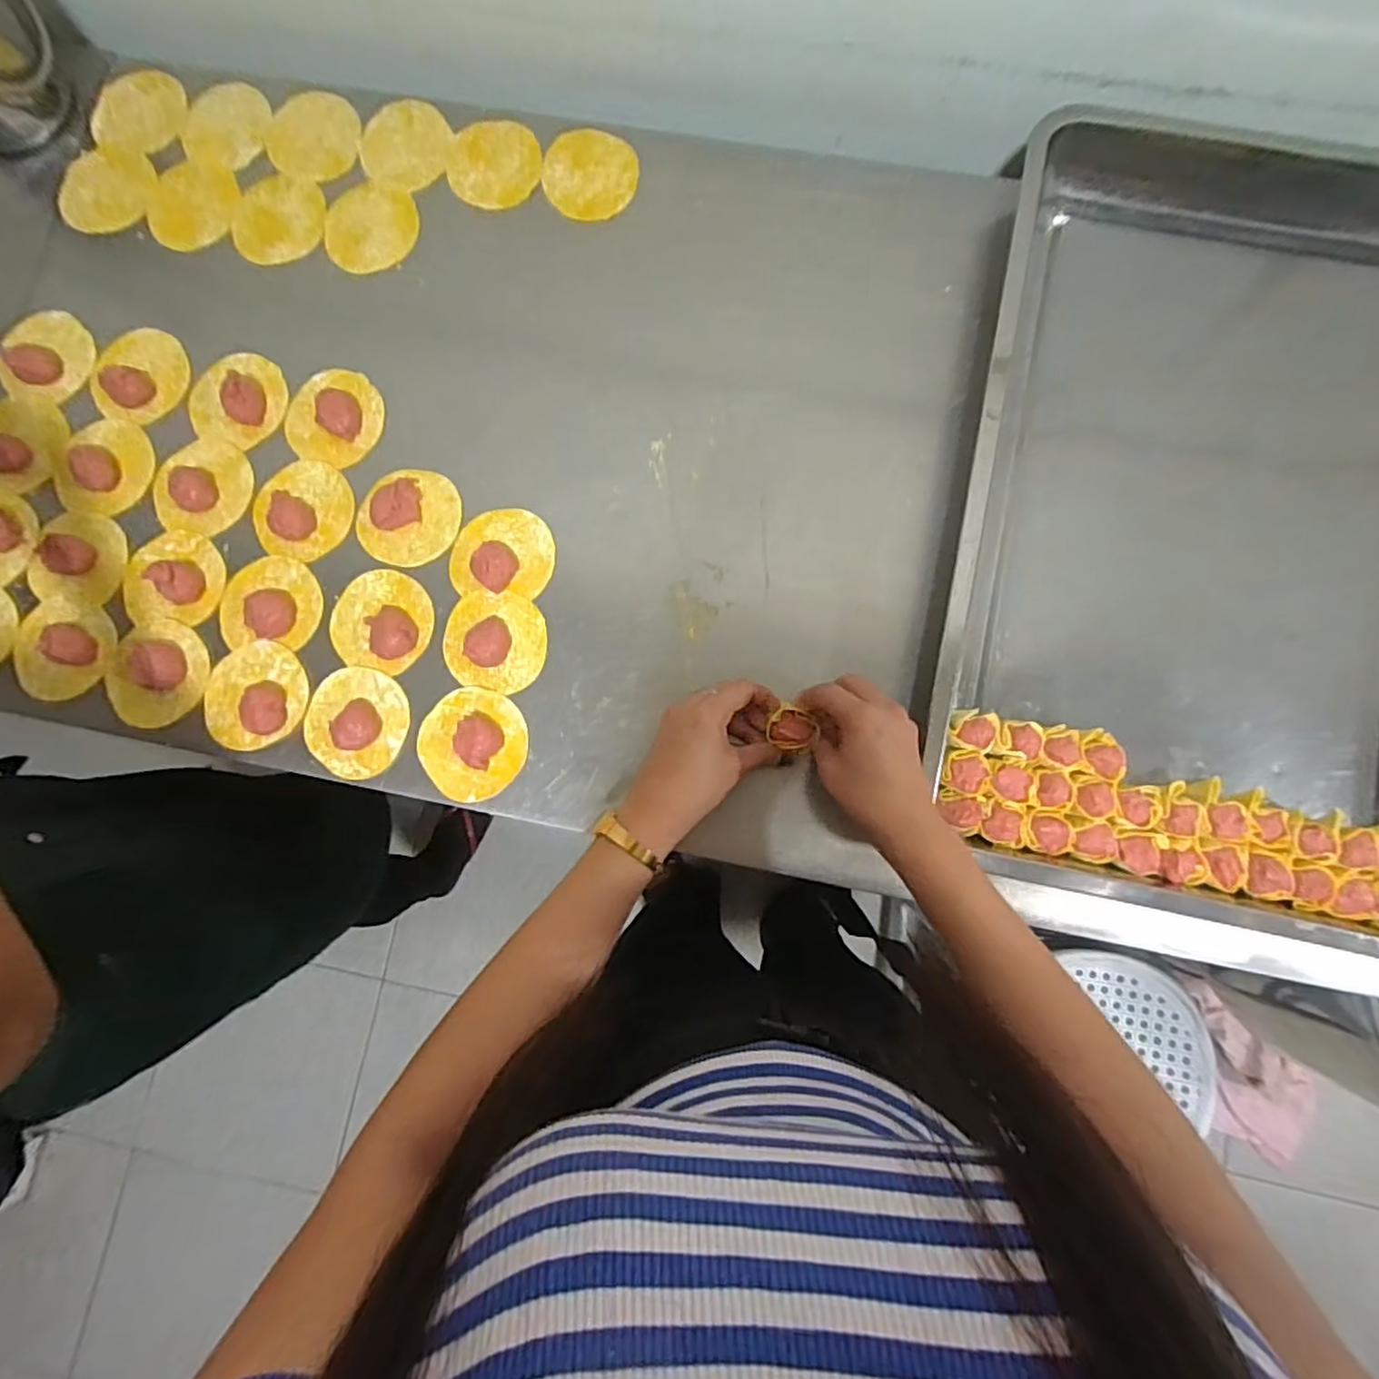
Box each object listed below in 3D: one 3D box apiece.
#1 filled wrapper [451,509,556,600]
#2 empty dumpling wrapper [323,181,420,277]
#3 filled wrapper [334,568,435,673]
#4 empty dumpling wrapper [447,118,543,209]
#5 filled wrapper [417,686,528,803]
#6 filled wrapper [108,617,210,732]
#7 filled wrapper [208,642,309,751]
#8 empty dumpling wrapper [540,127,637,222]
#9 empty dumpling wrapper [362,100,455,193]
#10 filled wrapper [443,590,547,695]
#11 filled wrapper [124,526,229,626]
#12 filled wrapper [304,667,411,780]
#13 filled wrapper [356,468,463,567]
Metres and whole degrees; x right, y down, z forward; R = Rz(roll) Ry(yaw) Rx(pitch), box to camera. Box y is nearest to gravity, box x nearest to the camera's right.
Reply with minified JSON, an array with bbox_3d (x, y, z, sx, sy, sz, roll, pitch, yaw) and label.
[{"bbox_3d":[-0.151,-0.113,0.518,0.080,0.024,0.070,5,82,2],"label":"filled wrapper"},{"bbox_3d":[-0.278,-0.406,0.568,0.079,0.004,0.085,0,82,1],"label":"empty dumpling wrapper"},{"bbox_3d":[-0.249,-0.057,0.517,0.078,0.028,0.080,0,82,1],"label":"filled wrapper"},{"bbox_3d":[-0.171,-0.466,0.572,0.078,0.005,0.086,-5,85,-2],"label":"empty dumpling wrapper"},{"bbox_3d":[-0.168,0.040,0.499,0.081,0.019,0.082,0,82,1],"label":"filled wrapper"},{"bbox_3d":[-0.430,-0.016,0.518,0.080,0.021,0.081,0,82,1],"label":"filled wrapper"},{"bbox_3d":[-0.345,0.004,0.510,0.078,0.022,0.082,0,82,1],"label":"filled wrapper"},{"bbox_3d":[-0.089,-0.449,0.566,0.082,0.004,0.078,0,86,3],"label":"empty dumpling wrapper"},{"bbox_3d":[-0.251,-0.484,0.577,0.078,0.004,0.080,0,86,2],"label":"empty dumpling wrapper"},{"bbox_3d":[-0.155,-0.040,0.509,0.080,0.015,0.077,0,82,1],"label":"filled wrapper"},{"bbox_3d":[-0.423,-0.094,0.526,0.079,0.021,0.075,4,82,2],"label":"filled wrapper"},{"bbox_3d":[-0.263,0.025,0.506,0.078,0.020,0.083,0,82,1],"label":"filled wrapper"},{"bbox_3d":[-0.230,-0.142,0.527,0.082,0.015,0.078,1,82,1],"label":"filled wrapper"}]

